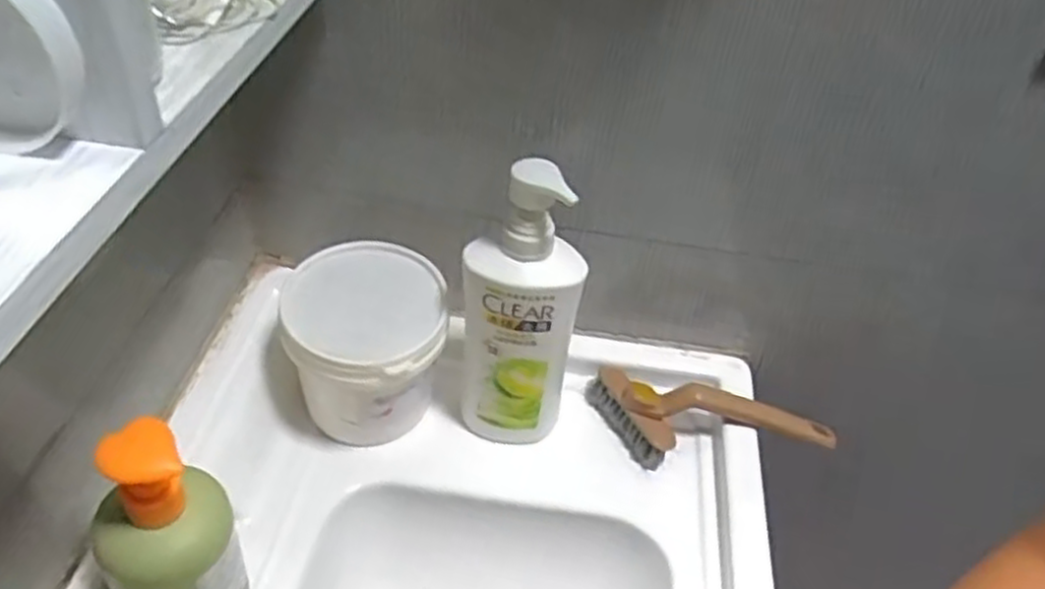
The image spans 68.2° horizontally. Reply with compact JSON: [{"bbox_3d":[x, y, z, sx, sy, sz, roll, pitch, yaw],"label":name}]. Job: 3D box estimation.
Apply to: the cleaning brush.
[{"bbox_3d":[0.152,0.114,0.644,0.205,0.061,0.068,15,43,10],"label":"cleaning brush"}]

